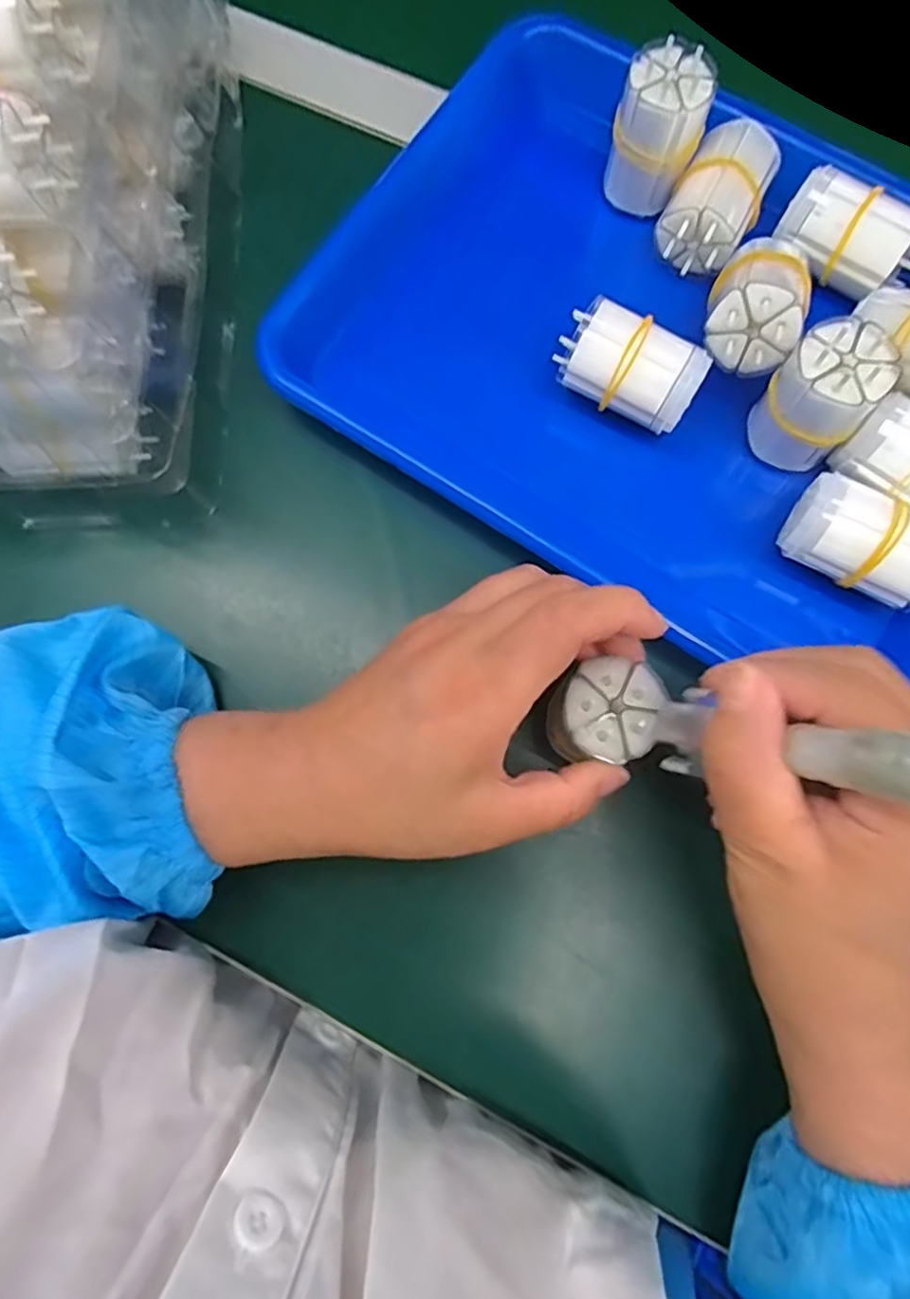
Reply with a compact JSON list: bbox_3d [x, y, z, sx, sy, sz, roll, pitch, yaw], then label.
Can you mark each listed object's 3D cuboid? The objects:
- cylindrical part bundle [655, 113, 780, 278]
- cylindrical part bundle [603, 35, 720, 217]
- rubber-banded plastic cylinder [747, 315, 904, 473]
[{"bbox_3d":[0.124,-0.213,0.321,0.039,0.030,0.059,27,80,7],"label":"cylindrical part bundle"},{"bbox_3d":[0.095,-0.241,0.318,0.037,0.055,0.031,27,80,7],"label":"cylindrical part bundle"},{"bbox_3d":[0.154,-0.107,0.291,0.038,0.060,0.032,26,80,7],"label":"rubber-banded plastic cylinder"}]

